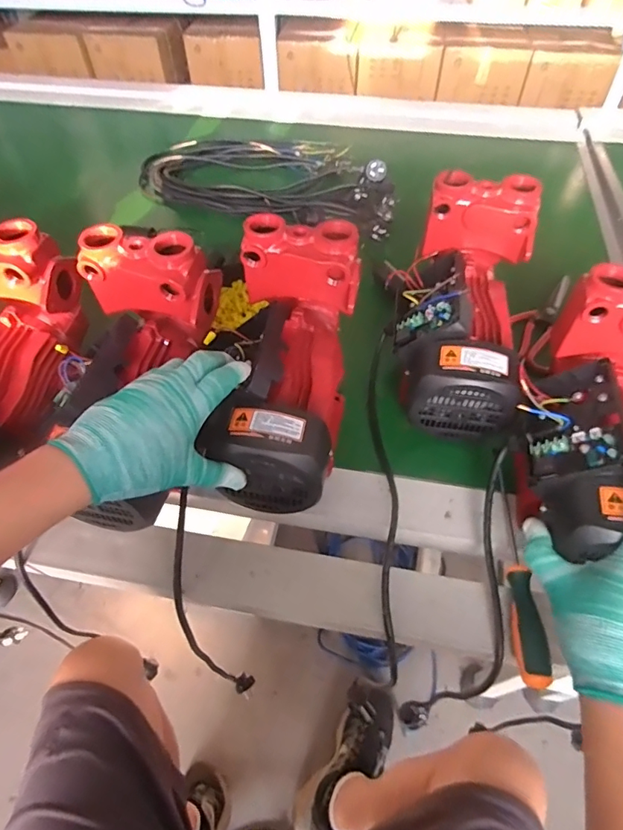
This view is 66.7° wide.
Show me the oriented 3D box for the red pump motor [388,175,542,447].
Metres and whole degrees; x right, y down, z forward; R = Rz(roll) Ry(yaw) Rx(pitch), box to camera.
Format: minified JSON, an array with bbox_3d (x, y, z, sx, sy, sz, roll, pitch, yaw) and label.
[{"bbox_3d":[0.170,-0.122,0.552,0.138,0.136,0.277,9,79,7],"label":"red pump motor"}]

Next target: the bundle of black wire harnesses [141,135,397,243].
[{"bbox_3d":[-0.066,-0.455,0.890,0.509,0.057,0.302,27,59,19],"label":"bundle of black wire harnesses"}]

